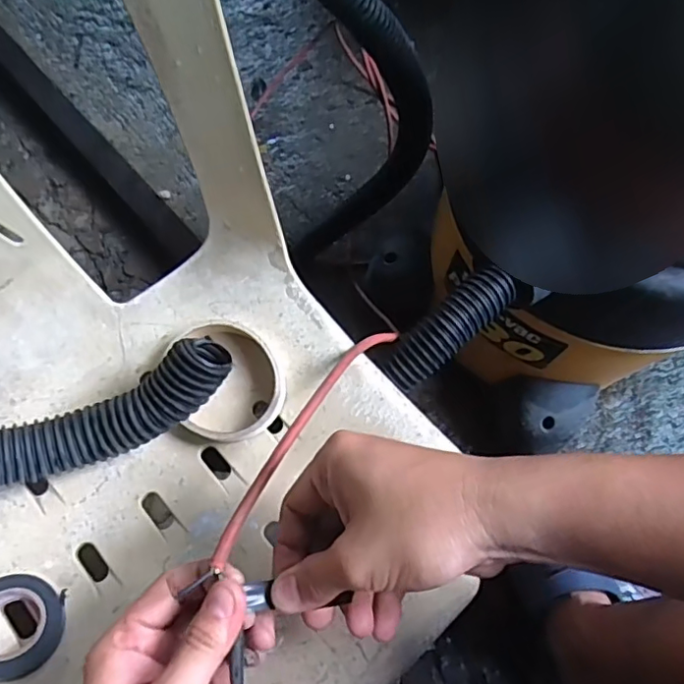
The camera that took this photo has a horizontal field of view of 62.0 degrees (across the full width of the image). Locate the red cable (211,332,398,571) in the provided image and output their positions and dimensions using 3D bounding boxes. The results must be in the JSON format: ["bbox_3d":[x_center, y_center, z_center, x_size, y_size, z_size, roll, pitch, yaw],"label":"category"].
[{"bbox_3d":[-0.015,0.047,0.385,0.019,0.028,0.241,27,43,11],"label":"red cable"}]

